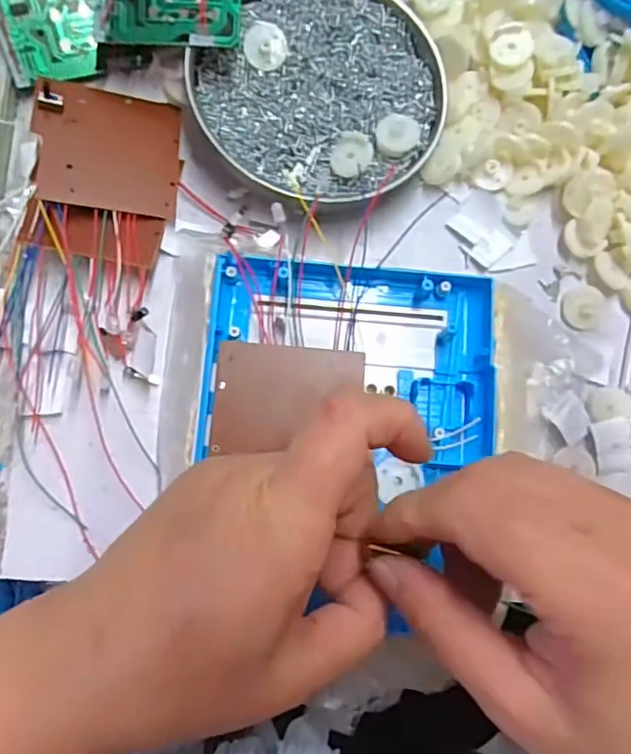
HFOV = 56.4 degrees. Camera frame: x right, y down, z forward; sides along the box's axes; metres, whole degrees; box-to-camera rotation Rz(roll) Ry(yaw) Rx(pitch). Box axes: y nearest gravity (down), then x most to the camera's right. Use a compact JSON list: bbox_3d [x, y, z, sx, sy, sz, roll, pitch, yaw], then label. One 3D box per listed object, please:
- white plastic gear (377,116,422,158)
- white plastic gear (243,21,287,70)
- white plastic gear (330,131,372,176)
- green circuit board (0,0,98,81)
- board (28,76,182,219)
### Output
[{"bbox_3d":[0.045,-0.129,0.314,0.023,0.005,0.023,7,81,-2],"label":"white plastic gear"},{"bbox_3d":[-0.027,-0.182,0.321,0.023,0.008,0.026,3,81,-3],"label":"white plastic gear"},{"bbox_3d":[0.019,-0.119,0.315,0.020,0.004,0.023,40,107,2],"label":"white plastic gear"},{"bbox_3d":[-0.141,-0.194,0.309,0.050,0.004,0.065,-11,109,-18],"label":"green circuit board"},{"bbox_3d":[-0.109,-0.120,0.308,0.071,0.008,0.071,6,72,-19],"label":"board"}]

